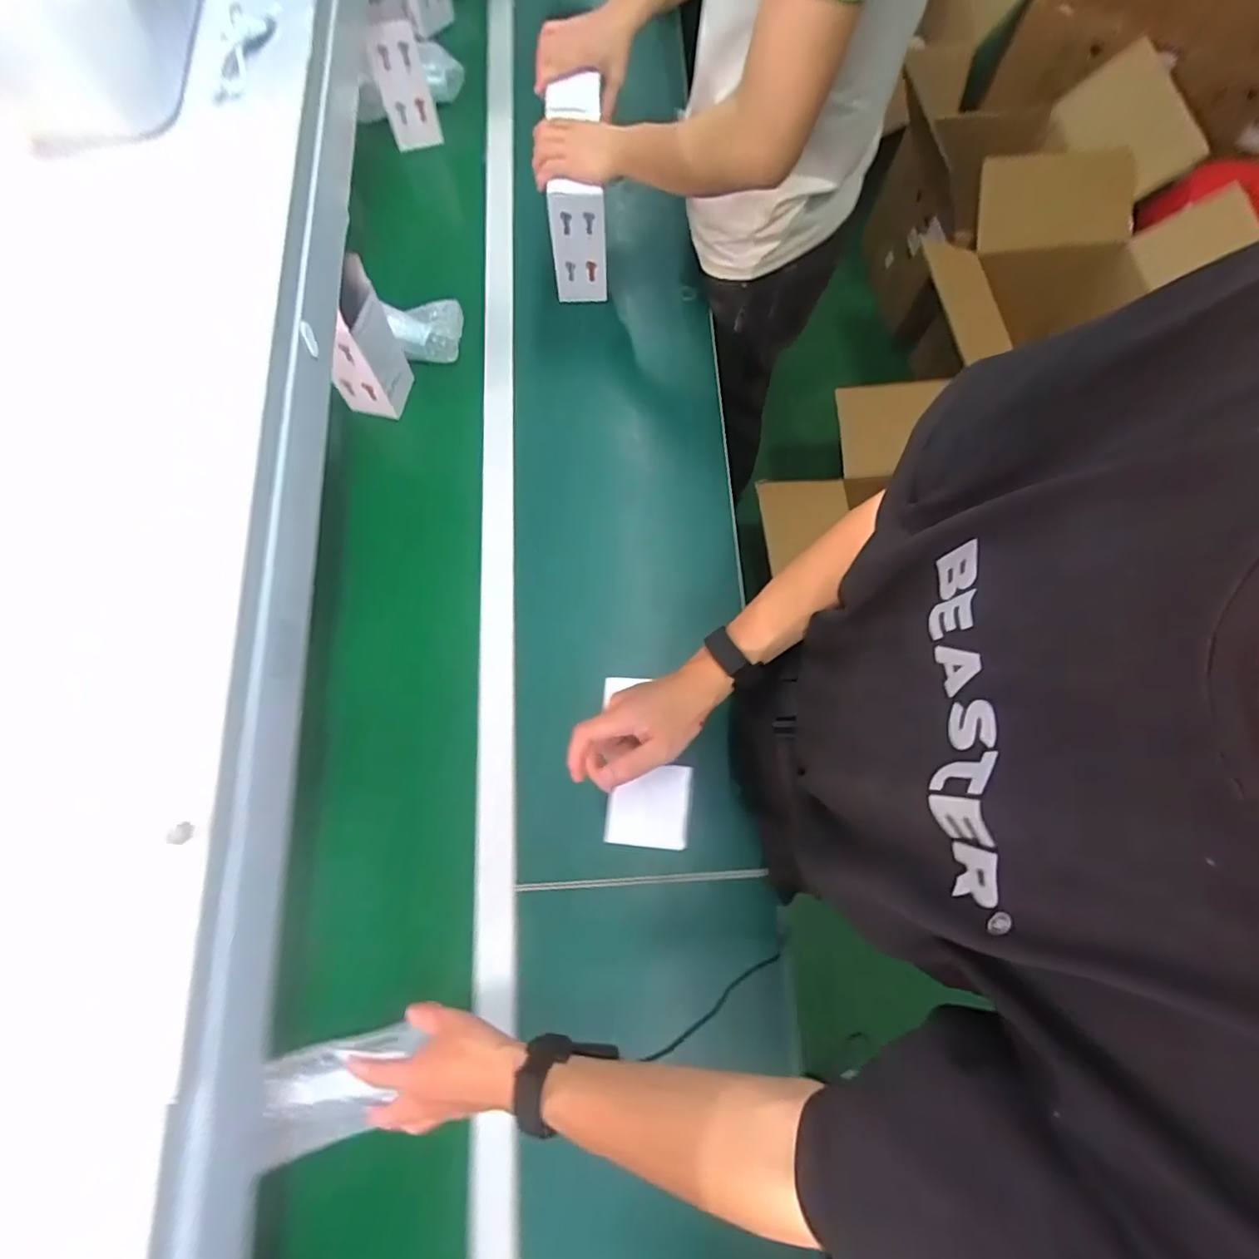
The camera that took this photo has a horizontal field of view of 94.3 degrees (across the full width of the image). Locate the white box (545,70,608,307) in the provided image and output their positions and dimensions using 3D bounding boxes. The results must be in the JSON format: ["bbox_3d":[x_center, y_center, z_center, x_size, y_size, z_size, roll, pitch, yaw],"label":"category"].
[{"bbox_3d":[-0.074,-0.615,0.824,0.077,0.172,0.209,-3,78,-1],"label":"white box"}]

